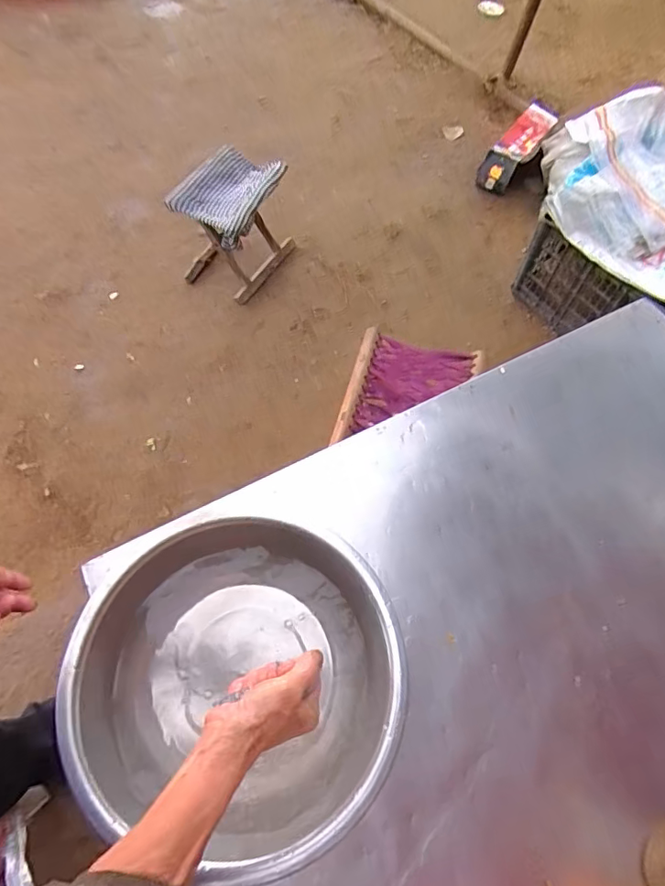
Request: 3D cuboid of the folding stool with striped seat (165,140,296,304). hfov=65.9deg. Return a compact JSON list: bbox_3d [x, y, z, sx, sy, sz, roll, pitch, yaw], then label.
[{"bbox_3d":[-0.273,-0.618,1.450,0.225,0.290,0.287,25,67,12],"label":"folding stool with striped seat"}]

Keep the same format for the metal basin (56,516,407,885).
[{"bbox_3d":[-0.101,0.252,0.563,0.339,0.081,0.314,1,59,-1],"label":"metal basin"}]

